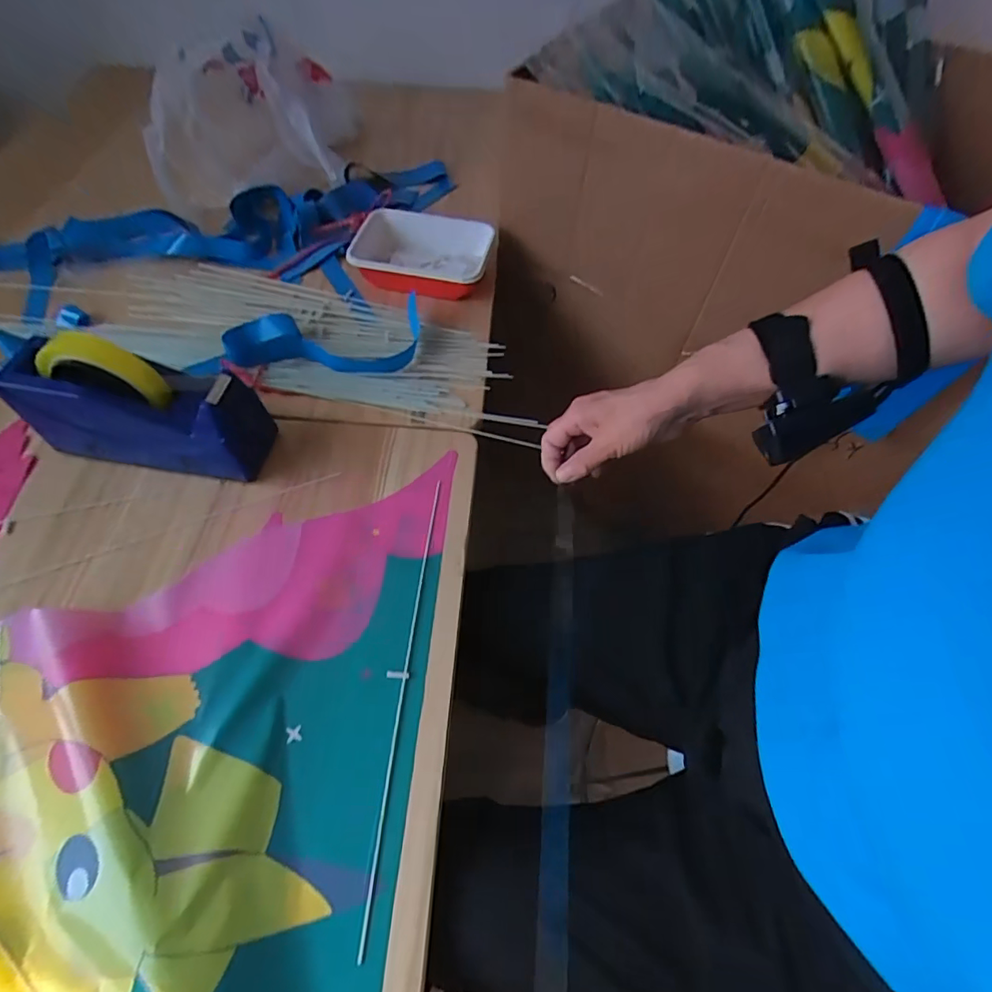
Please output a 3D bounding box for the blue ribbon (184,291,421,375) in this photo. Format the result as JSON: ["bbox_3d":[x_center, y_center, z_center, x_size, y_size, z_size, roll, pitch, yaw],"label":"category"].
[{"bbox_3d":[-0.216,-0.165,0.573,0.242,0.032,0.082,-6,59,-6],"label":"blue ribbon"}]

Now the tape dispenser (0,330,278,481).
[{"bbox_3d":[-0.317,-0.084,0.470,0.208,0.110,0.072,11,59,4],"label":"tape dispenser"}]

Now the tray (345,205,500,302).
[{"bbox_3d":[-0.096,-0.301,0.647,0.173,0.041,0.119,10,59,4],"label":"tray"}]

